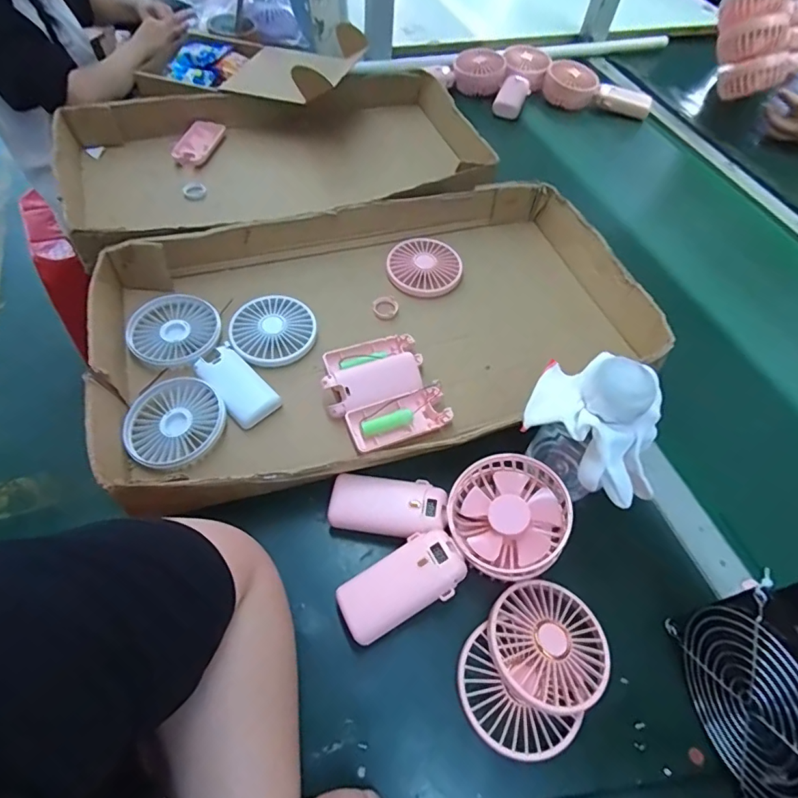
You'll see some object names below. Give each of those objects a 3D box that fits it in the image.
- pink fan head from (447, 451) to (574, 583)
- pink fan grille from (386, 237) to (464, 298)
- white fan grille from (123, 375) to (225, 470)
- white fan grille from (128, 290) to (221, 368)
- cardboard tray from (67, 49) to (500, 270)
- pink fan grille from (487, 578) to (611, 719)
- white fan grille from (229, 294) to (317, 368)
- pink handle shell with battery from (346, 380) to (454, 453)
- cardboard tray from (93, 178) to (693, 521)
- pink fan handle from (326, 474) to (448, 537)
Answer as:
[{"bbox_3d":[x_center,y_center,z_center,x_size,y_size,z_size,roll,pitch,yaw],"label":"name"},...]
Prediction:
[{"bbox_3d":[0.087,0.091,0.382,0.090,0.042,0.091,-27,61,5],"label":"pink fan head"},{"bbox_3d":[0.030,-0.157,0.577,0.085,0.013,0.087,2,57,-4],"label":"pink fan grille"},{"bbox_3d":[-0.204,0.021,0.444,0.084,0.019,0.086,-27,63,-20],"label":"white fan grille"},{"bbox_3d":[-0.231,-0.072,0.502,0.085,0.014,0.092,-12,59,-12],"label":"white fan grille"},{"bbox_3d":[-0.152,-0.336,0.677,0.565,0.140,0.314,-14,58,-14],"label":"cardboard tray"},{"bbox_3d":[0.109,0.178,0.356,0.085,0.017,0.085,2,57,-4],"label":"pink fan grille"},{"bbox_3d":[-0.132,-0.074,0.511,0.084,0.011,0.087,-15,59,-14],"label":"white fan grille"},{"bbox_3d":[0.001,0.019,0.451,0.094,0.010,0.046,-17,60,-15],"label":"pink handle shell with battery"},{"bbox_3d":[-0.021,-0.074,0.512,0.547,0.080,0.320,-17,60,-16],"label":"cardboard tray"},{"bbox_3d":[-0.010,0.088,0.401,0.094,0.021,0.045,8,57,0],"label":"pink fan handle"}]

